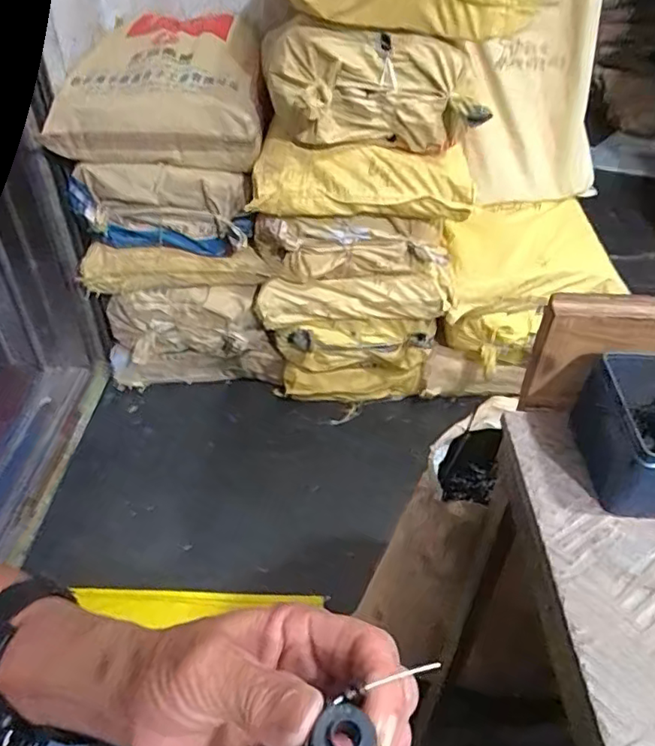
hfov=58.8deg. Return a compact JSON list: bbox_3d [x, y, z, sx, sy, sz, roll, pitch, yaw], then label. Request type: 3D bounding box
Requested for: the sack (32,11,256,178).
[{"bbox_3d":[-0.377,-0.683,1.376,0.450,0.193,0.494,-1,41,-2],"label":"sack"}]

